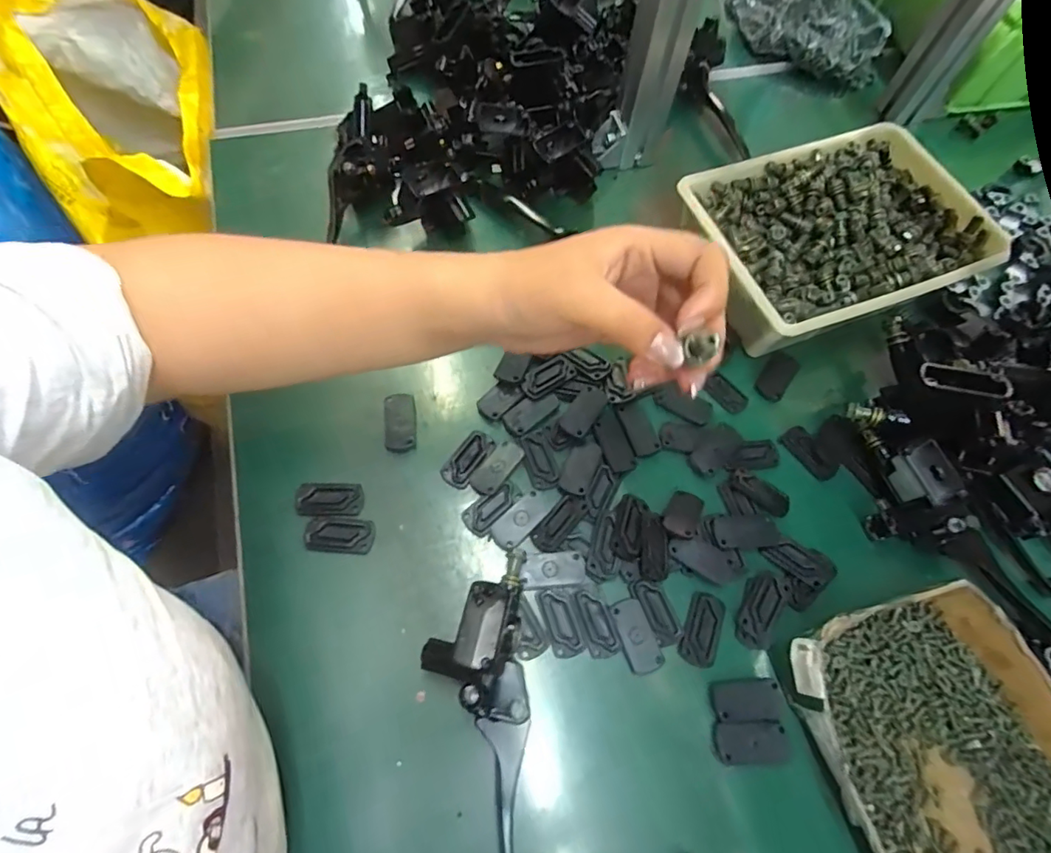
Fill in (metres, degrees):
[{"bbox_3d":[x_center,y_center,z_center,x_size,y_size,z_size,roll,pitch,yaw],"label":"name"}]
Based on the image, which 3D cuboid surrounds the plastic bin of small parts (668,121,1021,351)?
[{"bbox_3d":[0.274,-0.168,0.476,0.253,0.062,0.180,-19,68,-11],"label":"plastic bin of small parts"}]

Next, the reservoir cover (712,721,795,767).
[{"bbox_3d":[0.150,0.207,0.341,0.048,0.005,0.025,0,66,-3],"label":"reservoir cover"}]

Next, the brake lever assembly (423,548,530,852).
[{"bbox_3d":[-0.024,0.196,0.302,0.061,0.055,0.239,-3,66,-4],"label":"brake lever assembly"}]

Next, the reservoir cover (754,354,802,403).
[{"bbox_3d":[0.224,-0.044,0.465,0.024,0.009,0.050,37,69,13],"label":"reservoir cover"}]

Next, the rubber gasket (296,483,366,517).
[{"bbox_3d":[-0.147,0.055,0.392,0.048,0.007,0.024,1,77,-8],"label":"rubber gasket"}]

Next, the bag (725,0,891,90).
[{"bbox_3d":[0.342,-0.493,0.634,0.186,0.051,0.118,15,66,3],"label":"bag"}]

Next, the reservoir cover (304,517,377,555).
[{"bbox_3d":[-0.135,0.079,0.380,0.049,0.005,0.026,4,66,-1],"label":"reservoir cover"}]

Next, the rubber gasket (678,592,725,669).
[{"bbox_3d":[0.126,0.143,0.369,0.024,0.004,0.050,23,67,7],"label":"rubber gasket"}]

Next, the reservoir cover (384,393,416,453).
[{"bbox_3d":[-0.102,-0.004,0.422,0.025,0.007,0.048,-6,67,-6],"label":"reservoir cover"}]

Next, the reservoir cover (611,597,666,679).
[{"bbox_3d":[0.077,0.144,0.360,0.023,0.004,0.048,-16,68,-10],"label":"reservoir cover"}]

